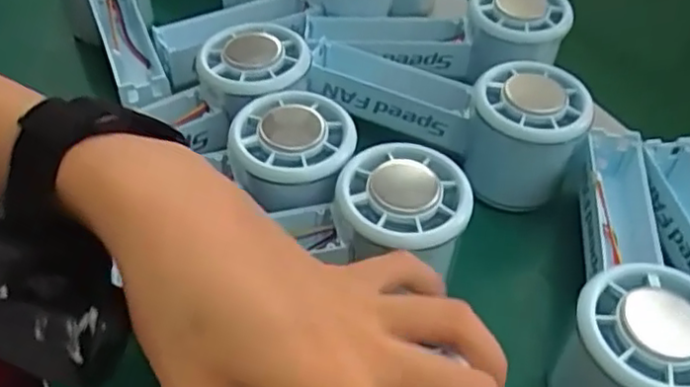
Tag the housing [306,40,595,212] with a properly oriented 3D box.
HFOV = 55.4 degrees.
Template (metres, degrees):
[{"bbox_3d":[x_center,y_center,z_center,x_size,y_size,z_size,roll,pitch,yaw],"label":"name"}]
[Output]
[{"bbox_3d":[0.049,-0.047,0.352,0.146,0.057,0.047,22,50,14],"label":"housing"}]

